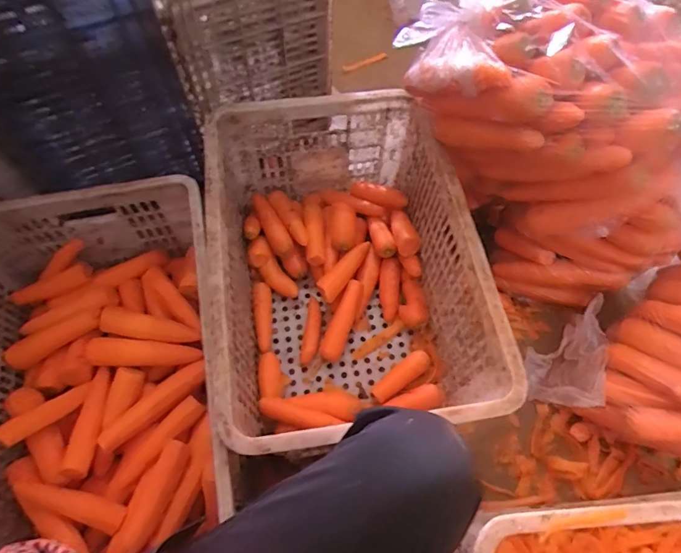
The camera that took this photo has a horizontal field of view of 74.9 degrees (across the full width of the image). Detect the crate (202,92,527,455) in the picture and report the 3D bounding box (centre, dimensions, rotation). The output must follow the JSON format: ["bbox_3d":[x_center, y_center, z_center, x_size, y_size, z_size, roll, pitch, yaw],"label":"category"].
[{"bbox_3d":[-0.002,0.000,0.712,0.357,0.266,0.494,-7,65,-6],"label":"crate"}]

